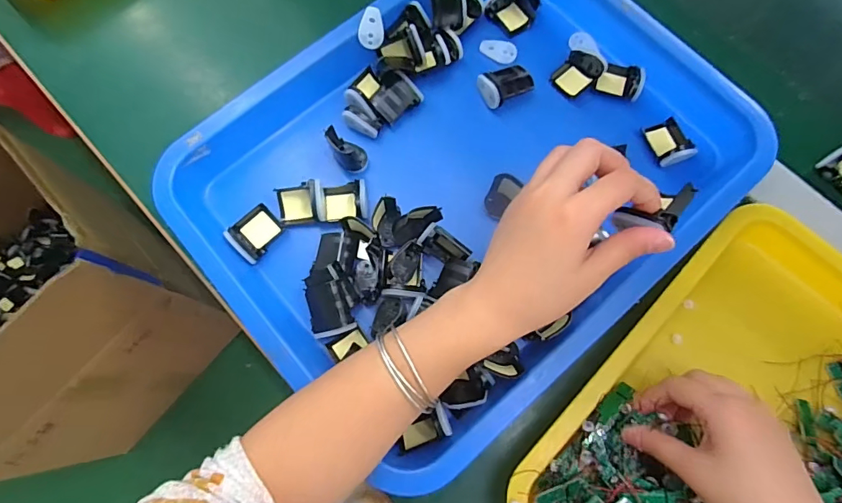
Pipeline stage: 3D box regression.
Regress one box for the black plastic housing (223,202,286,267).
[{"bbox_3d":[-0.140,-0.016,0.388,0.035,0.014,0.043,40,77,9],"label":"black plastic housing"}]

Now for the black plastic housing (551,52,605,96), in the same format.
[{"bbox_3d":[0.147,-0.168,0.432,0.035,0.014,0.044,38,77,9],"label":"black plastic housing"}]

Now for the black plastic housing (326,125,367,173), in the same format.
[{"bbox_3d":[-0.063,-0.089,0.403,0.026,0.035,0.033,-27,77,-8],"label":"black plastic housing"}]

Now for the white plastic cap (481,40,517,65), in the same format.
[{"bbox_3d":[0.076,-0.195,0.445,0.035,0.004,0.024,29,76,7],"label":"white plastic cap"}]

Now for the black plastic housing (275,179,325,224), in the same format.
[{"bbox_3d":[-0.104,-0.041,0.393,0.041,0.024,0.031,-5,74,-2],"label":"black plastic housing"}]

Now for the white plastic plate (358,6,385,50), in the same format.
[{"bbox_3d":[-0.044,-0.201,0.415,0.023,0.004,0.037,14,85,-11],"label":"white plastic plate"}]

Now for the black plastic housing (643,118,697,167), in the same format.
[{"bbox_3d":[0.223,-0.099,0.410,0.034,0.016,0.043,-19,76,-6],"label":"black plastic housing"}]

